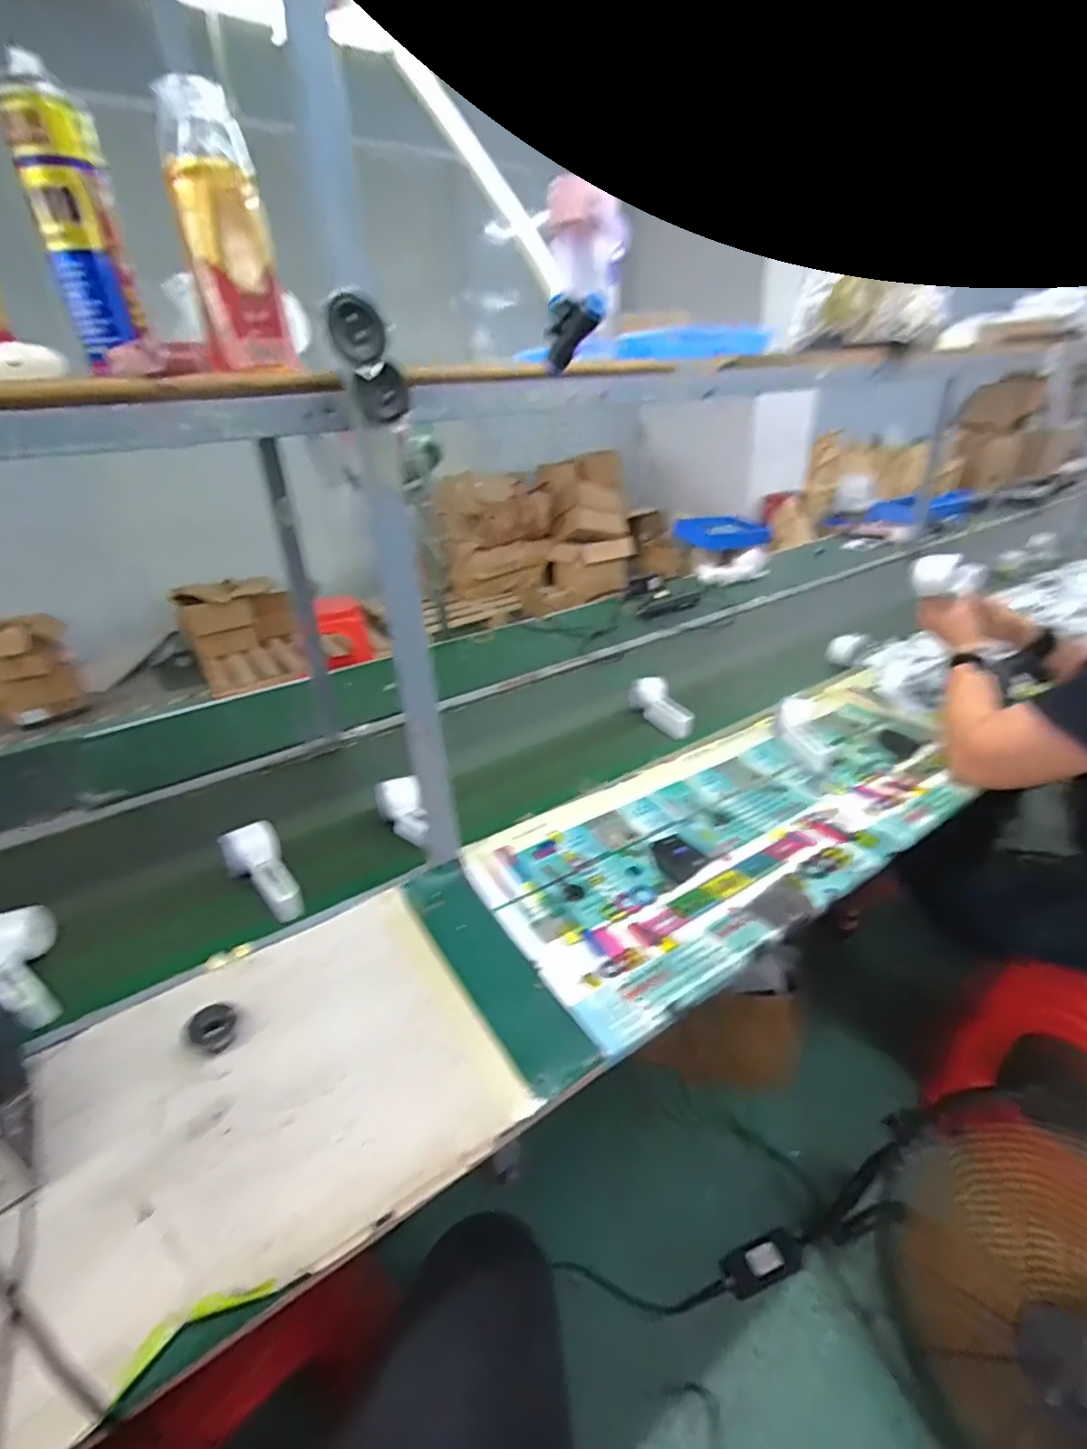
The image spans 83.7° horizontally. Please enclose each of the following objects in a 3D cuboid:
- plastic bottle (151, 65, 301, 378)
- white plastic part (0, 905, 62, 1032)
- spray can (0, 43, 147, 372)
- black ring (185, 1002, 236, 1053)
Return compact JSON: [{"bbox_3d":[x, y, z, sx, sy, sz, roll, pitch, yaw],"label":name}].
[{"bbox_3d":[-0.256,-0.399,0.491,0.066,0.191,0.060,-12,29,-17],"label":"plastic bottle"},{"bbox_3d":[-0.576,0.270,0.669,0.073,0.061,0.164,-26,47,-37],"label":"white plastic part"},{"bbox_3d":[-0.389,-0.426,0.507,0.059,0.199,0.069,-17,31,-26],"label":"spray can"},{"bbox_3d":[-0.322,0.294,0.590,0.046,0.018,0.038,11,30,25],"label":"black ring"}]

